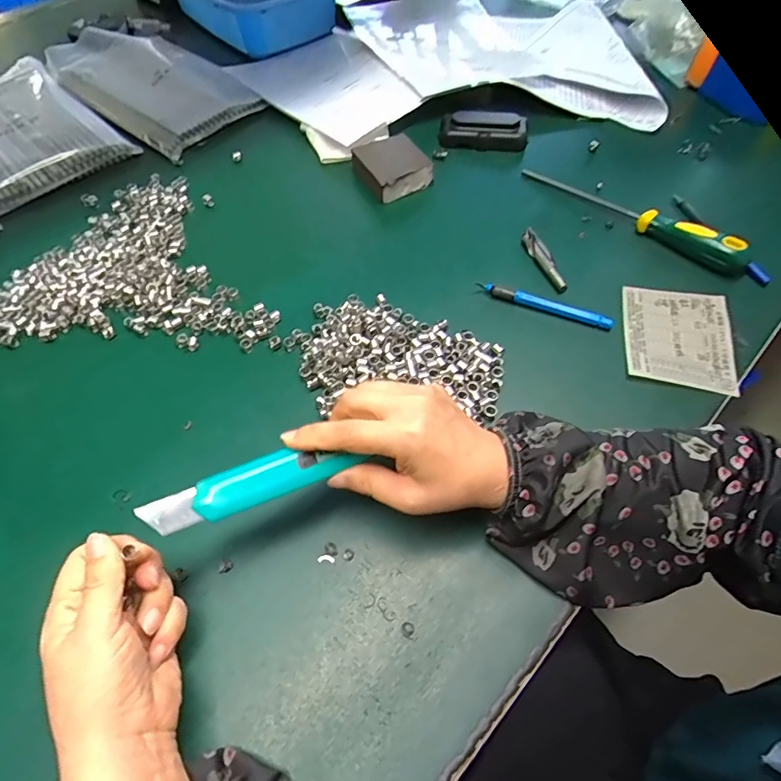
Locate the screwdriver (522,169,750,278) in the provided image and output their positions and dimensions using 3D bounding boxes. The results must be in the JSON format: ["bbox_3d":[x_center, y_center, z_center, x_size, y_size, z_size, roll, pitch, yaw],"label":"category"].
[{"bbox_3d":[0.249,-0.188,0.493,0.237,0.026,0.025,38,65,24],"label":"screwdriver"}]

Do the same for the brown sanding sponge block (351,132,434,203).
[{"bbox_3d":[0.000,-0.253,0.540,0.072,0.028,0.077,-24,59,-14],"label":"brown sanding sponge block"}]

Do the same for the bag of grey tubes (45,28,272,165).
[{"bbox_3d":[-0.342,-0.426,0.662,0.327,0.033,0.163,34,63,22],"label":"bag of grey tubes"}]

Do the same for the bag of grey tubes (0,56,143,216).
[{"bbox_3d":[-0.488,-0.343,0.611,0.181,0.023,0.308,-39,63,-22],"label":"bag of grey tubes"}]

